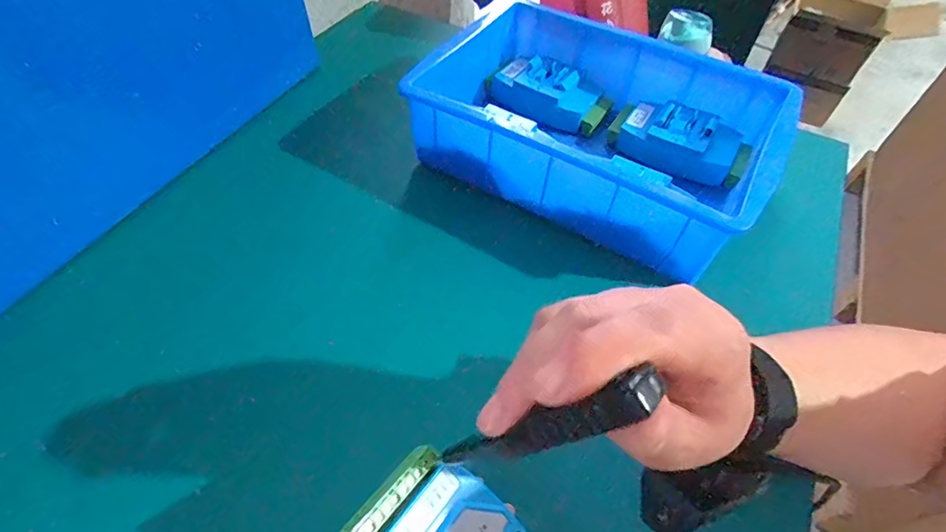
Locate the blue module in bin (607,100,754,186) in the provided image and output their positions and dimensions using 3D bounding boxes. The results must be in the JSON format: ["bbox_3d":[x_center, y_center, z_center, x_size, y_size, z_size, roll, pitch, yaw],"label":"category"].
[{"bbox_3d":[0.197,-0.121,0.464,0.120,0.035,0.059,28,58,18],"label":"blue module in bin"}]

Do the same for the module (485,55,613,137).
[{"bbox_3d":[0.076,-0.178,0.499,0.120,0.034,0.052,29,58,18],"label":"module"}]

